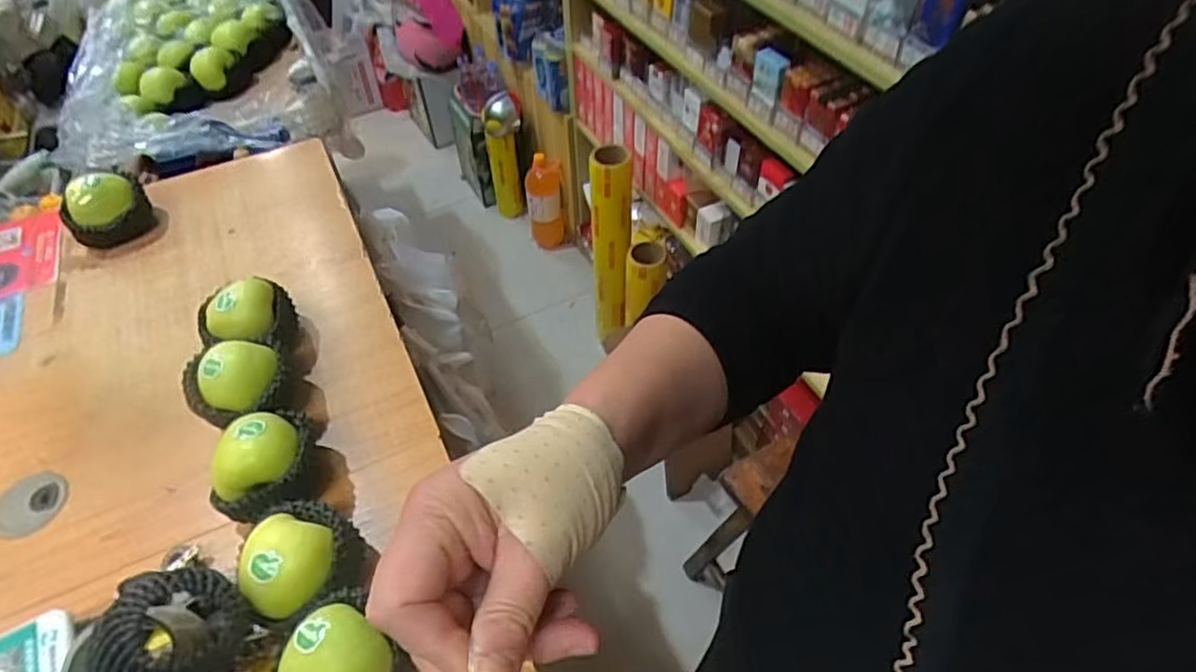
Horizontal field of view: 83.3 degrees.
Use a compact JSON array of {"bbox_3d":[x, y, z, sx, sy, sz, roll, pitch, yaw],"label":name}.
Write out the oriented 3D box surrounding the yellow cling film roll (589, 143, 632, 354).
[{"bbox_3d":[0.034,-0.202,1.661,0.094,0.553,0.095,-1,50,1],"label":"yellow cling film roll"}]

